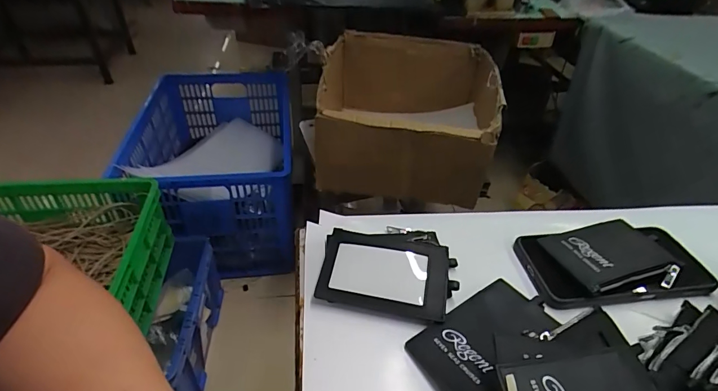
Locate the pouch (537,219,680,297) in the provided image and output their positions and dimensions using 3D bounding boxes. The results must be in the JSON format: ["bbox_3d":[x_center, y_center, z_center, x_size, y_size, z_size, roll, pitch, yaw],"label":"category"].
[{"bbox_3d":[0.242,0.057,0.379,0.107,0.016,0.078,-10,41,-13],"label":"pouch"}]

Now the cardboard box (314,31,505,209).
[{"bbox_3d":[0.124,-0.203,1.003,0.409,0.226,0.431,7,39,5],"label":"cardboard box"}]

